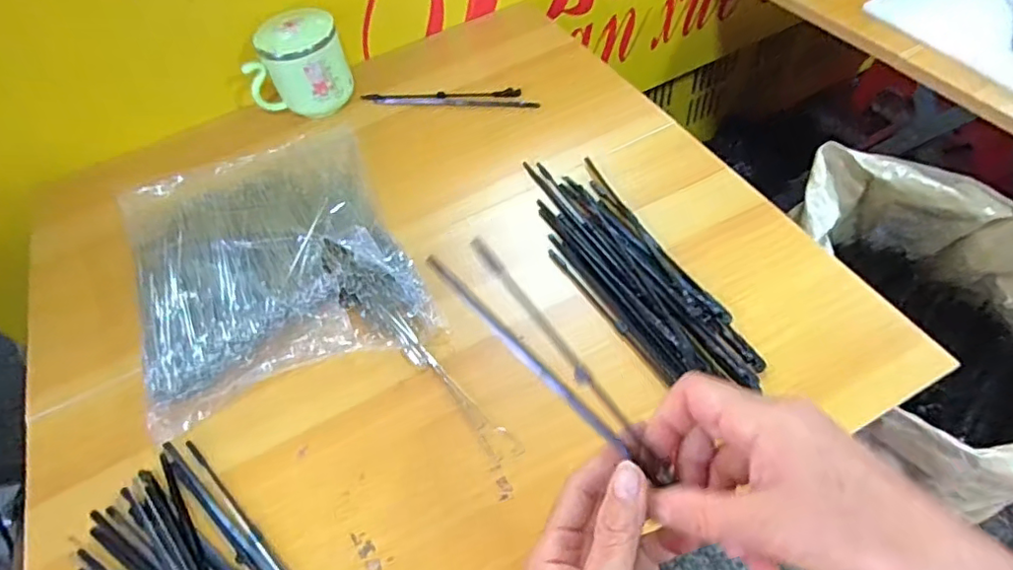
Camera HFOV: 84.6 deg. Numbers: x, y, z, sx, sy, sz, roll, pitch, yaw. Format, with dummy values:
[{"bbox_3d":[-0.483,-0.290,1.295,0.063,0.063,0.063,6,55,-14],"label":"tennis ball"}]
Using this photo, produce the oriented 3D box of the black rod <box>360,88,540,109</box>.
[{"bbox_3d":[-0.061,-0.200,0.589,0.192,0.010,0.029,7,55,10],"label":"black rod"}]

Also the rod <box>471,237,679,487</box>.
[{"bbox_3d":[0.030,0.035,0.284,0.008,0.005,0.152,-34,78,-18],"label":"rod"}]

